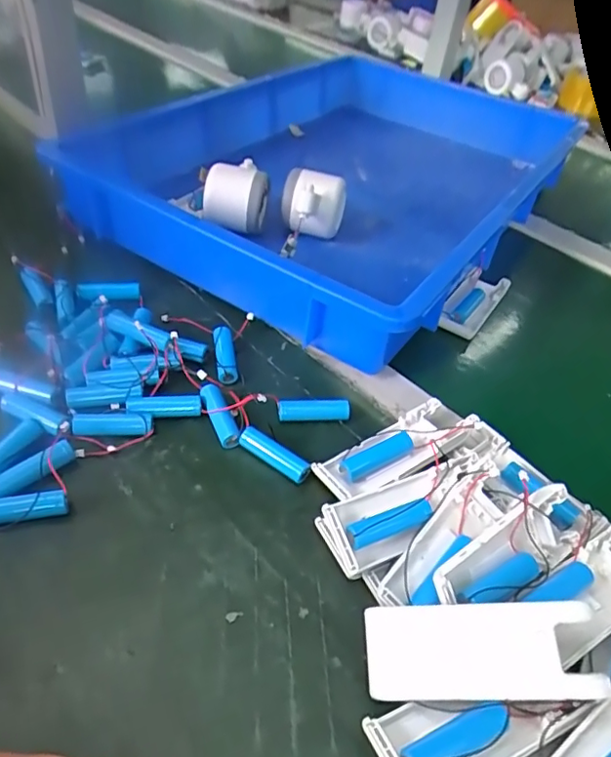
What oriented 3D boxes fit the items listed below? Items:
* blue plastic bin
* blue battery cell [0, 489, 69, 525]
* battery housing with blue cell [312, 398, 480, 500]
[{"bbox_3d":[0.068,-0.245,0.608,0.365,0.089,0.584,28,48,20],"label":"blue plastic bin"},{"bbox_3d":[-0.161,0.073,0.305,0.049,0.012,0.013,-8,47,-15],"label":"blue battery cell"},{"bbox_3d":[0.060,0.046,0.352,0.104,0.026,0.038,-20,51,-25],"label":"battery housing with blue cell"}]

